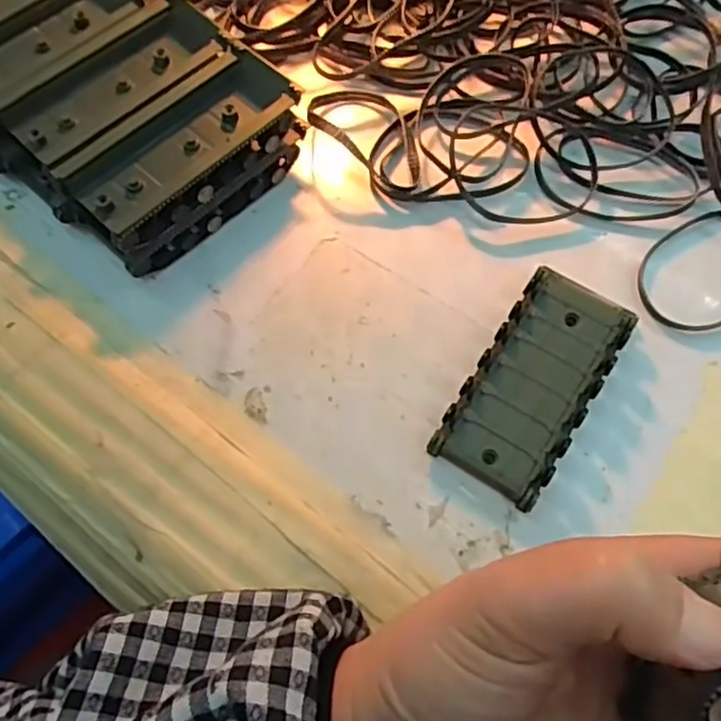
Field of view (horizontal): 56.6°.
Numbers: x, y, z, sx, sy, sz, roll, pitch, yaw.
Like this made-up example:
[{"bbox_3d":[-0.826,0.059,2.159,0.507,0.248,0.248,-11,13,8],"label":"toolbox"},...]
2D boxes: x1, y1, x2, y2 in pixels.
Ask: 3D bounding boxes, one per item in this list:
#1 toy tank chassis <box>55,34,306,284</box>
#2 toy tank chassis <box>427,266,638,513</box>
[{"bbox_3d":[-0.075,-0.085,0.285,0.051,0.034,0.098,42,71,17],"label":"toy tank chassis"},{"bbox_3d":[0.068,0.006,0.256,0.043,0.014,0.096,31,68,13],"label":"toy tank chassis"}]

